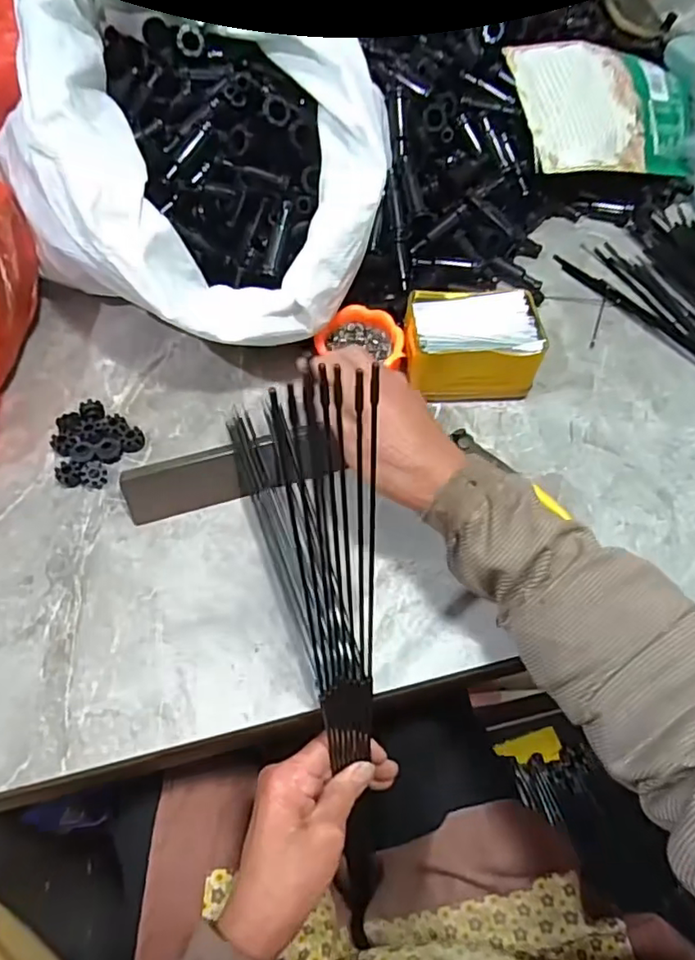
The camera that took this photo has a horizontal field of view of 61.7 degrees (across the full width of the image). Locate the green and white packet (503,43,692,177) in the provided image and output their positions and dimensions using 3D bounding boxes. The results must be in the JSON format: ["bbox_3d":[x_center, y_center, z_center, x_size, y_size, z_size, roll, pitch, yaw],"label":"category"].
[{"bbox_3d":[0.292,-0.408,0.644,0.226,0.020,0.149,-9,83,-18],"label":"green and white packet"}]

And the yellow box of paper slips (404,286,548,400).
[{"bbox_3d":[0.106,-0.114,0.504,0.111,0.059,0.091,-2,59,-5],"label":"yellow box of paper slips"}]

